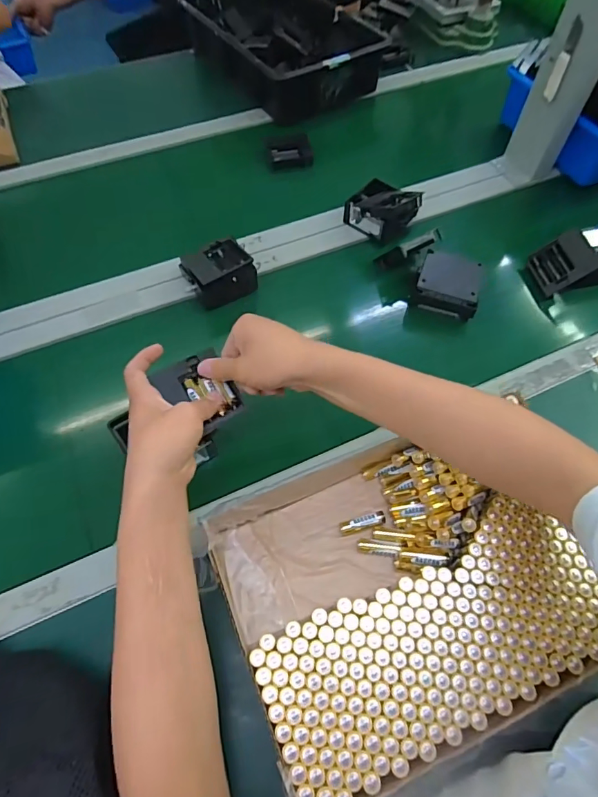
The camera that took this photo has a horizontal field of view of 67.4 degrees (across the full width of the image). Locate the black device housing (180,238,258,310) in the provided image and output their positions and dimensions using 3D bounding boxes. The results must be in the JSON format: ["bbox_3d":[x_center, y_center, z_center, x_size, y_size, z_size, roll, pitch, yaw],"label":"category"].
[{"bbox_3d":[-0.113,-0.181,0.641,0.091,0.051,0.080,-22,63,-13],"label":"black device housing"}]

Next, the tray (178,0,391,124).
[{"bbox_3d":[-0.030,-0.759,0.963,0.284,0.101,0.398,-29,64,-16],"label":"tray"}]

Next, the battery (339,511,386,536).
[{"bbox_3d":[0.069,0.134,0.482,0.049,0.014,0.014,-14,61,-9],"label":"battery"}]

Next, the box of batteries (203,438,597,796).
[{"bbox_3d":[0.097,0.175,0.438,0.311,0.055,0.257,-21,62,-13],"label":"box of batteries"}]

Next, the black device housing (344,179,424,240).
[{"bbox_3d":[0.134,-0.302,0.711,0.098,0.065,0.089,38,66,19],"label":"black device housing"}]

